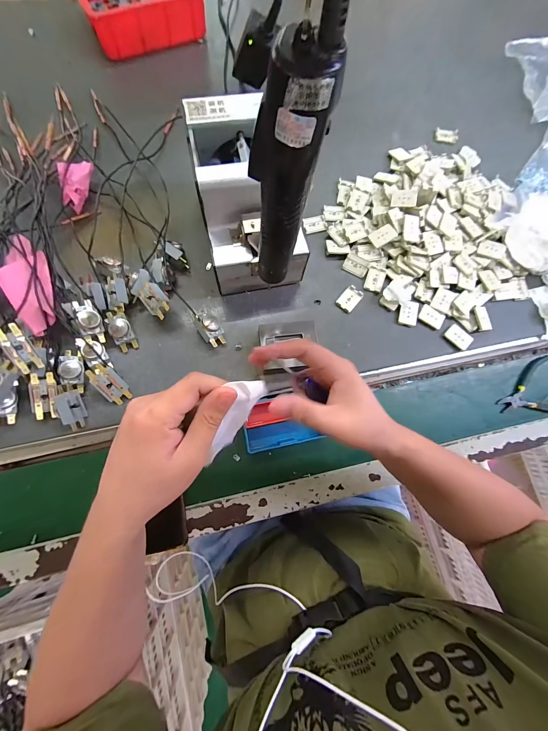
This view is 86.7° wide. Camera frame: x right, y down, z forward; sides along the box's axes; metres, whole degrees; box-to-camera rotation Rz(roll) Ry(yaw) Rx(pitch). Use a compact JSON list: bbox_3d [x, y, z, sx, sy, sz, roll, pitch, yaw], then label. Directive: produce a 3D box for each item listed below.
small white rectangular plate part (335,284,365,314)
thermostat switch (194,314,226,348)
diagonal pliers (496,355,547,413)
[{"bbox_3d":[0.117,-0.103,0.450,0.028,0.006,0.041,39,78,4],"label":"small white rectangular plate part"},{"bbox_3d":[-0.090,-0.050,0.409,0.031,0.031,0.045,-35,83,-11],"label":"thermostat switch"},{"bbox_3d":[0.419,0.044,0.470,0.121,0.010,0.090,-21,81,-9],"label":"diagonal pliers"}]

